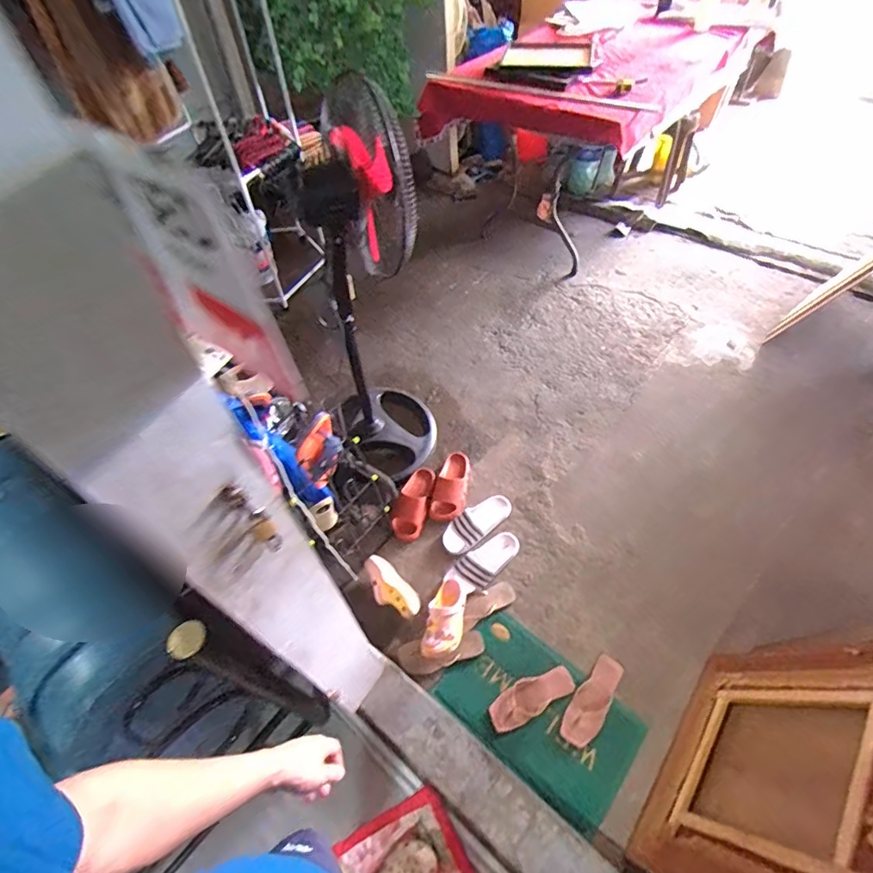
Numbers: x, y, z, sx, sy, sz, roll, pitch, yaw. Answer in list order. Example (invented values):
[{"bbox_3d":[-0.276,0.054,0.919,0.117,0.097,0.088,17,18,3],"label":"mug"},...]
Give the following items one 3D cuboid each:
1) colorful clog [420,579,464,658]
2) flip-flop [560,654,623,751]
[{"bbox_3d":[0.027,0.526,1.418,0.106,0.079,0.237,8,52,9],"label":"colorful clog"},{"bbox_3d":[0.418,0.694,1.290,0.087,0.032,0.244,30,59,24],"label":"flip-flop"}]

